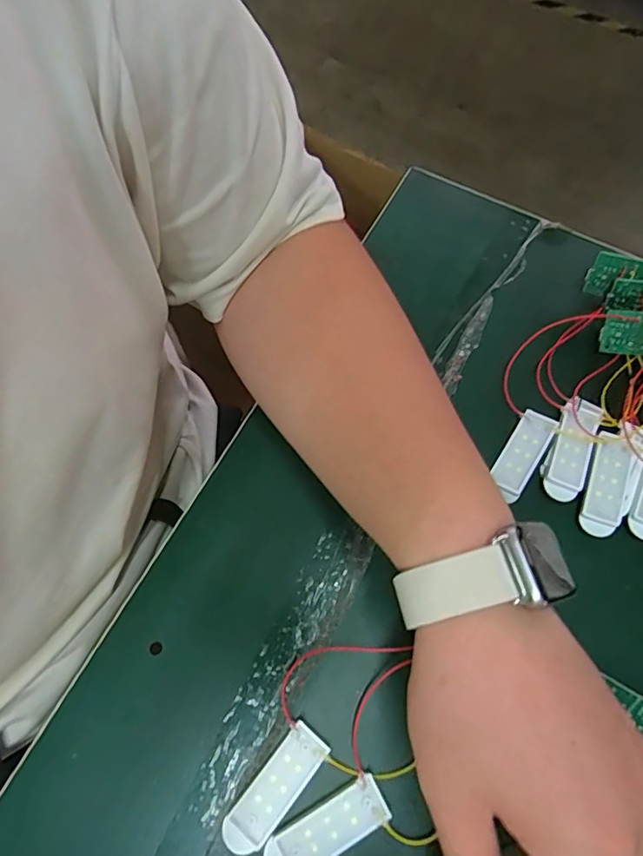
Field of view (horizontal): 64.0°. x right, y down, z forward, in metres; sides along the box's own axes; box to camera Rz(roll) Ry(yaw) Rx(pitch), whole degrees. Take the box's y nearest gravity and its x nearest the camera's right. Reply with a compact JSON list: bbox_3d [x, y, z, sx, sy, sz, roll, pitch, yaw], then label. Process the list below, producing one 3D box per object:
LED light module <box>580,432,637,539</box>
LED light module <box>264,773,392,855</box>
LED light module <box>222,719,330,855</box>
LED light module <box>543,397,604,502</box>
[{"bbox_3d":[0.161,0.031,0.286,0.022,0.005,0.057,24,69,11],"label":"LED light module"},{"bbox_3d":[0.002,0.181,0.230,0.056,0.004,0.021,-27,69,-10],"label":"LED light module"},{"bbox_3d":[-0.022,0.167,0.237,0.020,0.005,0.058,38,72,15],"label":"LED light module"},{"bbox_3d":[0.146,0.010,0.297,0.021,0.004,0.063,24,69,11],"label":"LED light module"}]

